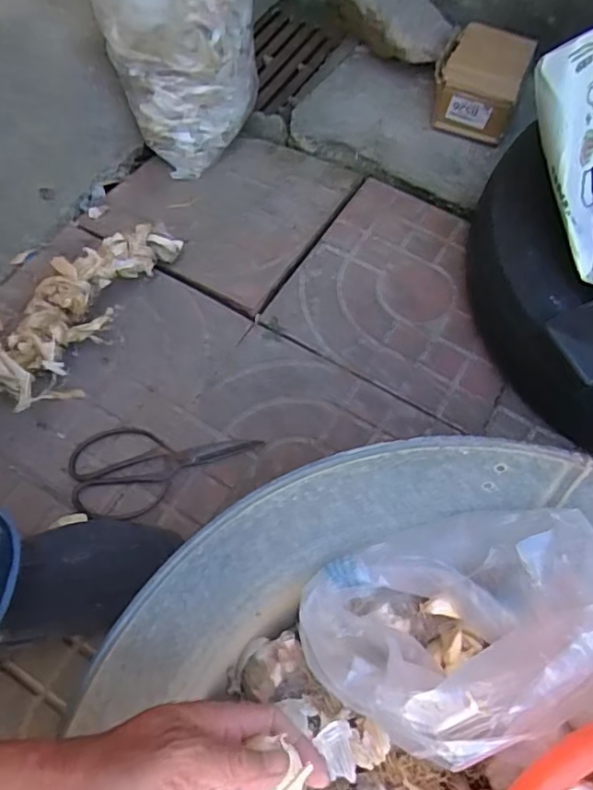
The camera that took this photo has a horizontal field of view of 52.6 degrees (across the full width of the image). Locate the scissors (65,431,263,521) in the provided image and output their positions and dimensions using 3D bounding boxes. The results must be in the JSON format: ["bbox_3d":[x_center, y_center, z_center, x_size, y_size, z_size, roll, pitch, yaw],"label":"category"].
[{"bbox_3d":[-0.140,0.075,0.647,0.200,0.008,0.100,-9,66,-7],"label":"scissors"}]

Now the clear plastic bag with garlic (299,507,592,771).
[{"bbox_3d":[0.131,0.171,0.472,0.228,0.146,0.151,-19,68,-11],"label":"clear plastic bag with garlic"}]

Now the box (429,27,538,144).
[{"bbox_3d":[0.259,-0.448,0.865,0.119,0.110,0.116,19,65,6],"label":"box"}]

